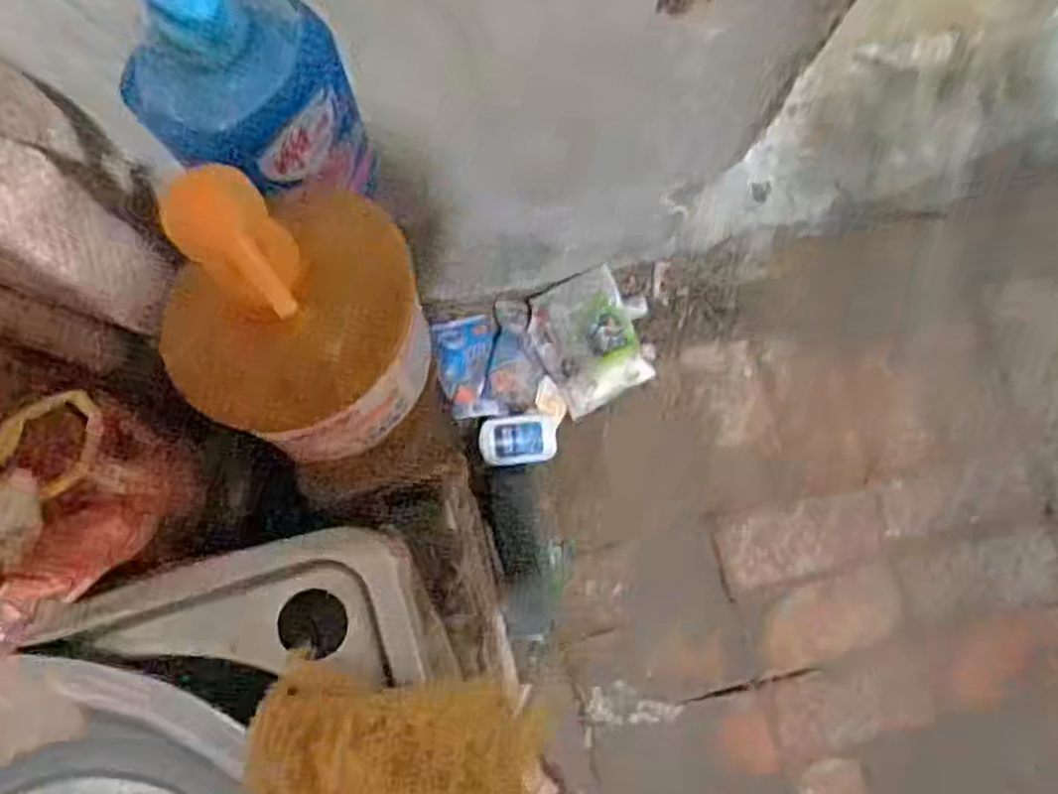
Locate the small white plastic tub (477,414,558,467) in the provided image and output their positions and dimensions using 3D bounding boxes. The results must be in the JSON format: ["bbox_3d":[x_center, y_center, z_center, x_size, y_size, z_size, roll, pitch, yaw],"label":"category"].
[{"bbox_3d":[-0.014,0.058,1.062,0.101,0.019,0.064,-6,82,-3],"label":"small white plastic tub"}]

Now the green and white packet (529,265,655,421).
[{"bbox_3d":[0.080,-0.076,1.073,0.132,0.016,0.167,-25,95,-5],"label":"green and white packet"}]

